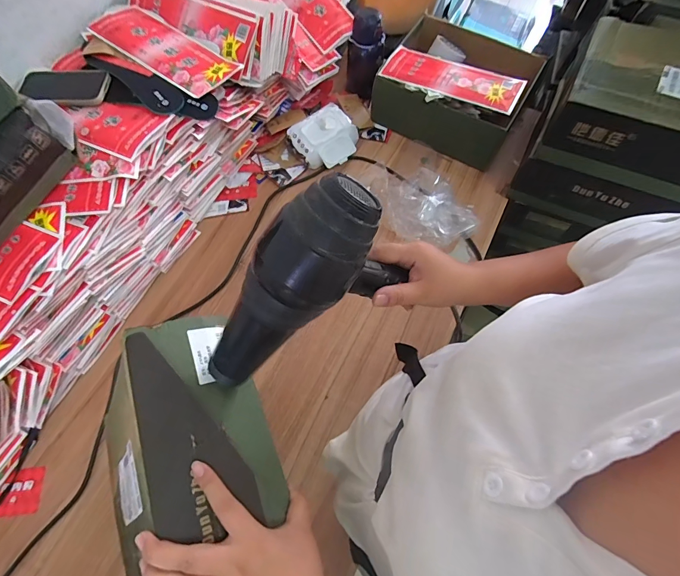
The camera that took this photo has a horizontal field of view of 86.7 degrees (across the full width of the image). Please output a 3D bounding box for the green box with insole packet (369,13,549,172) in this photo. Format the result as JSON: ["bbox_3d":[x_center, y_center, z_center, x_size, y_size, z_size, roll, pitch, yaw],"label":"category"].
[{"bbox_3d":[0.275,-0.485,0.870,0.319,0.149,0.281,31,70,11],"label":"green box with insole packet"}]

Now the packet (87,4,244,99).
[{"bbox_3d":[-0.339,-0.459,0.689,0.302,0.023,0.120,33,71,12],"label":"packet"}]

